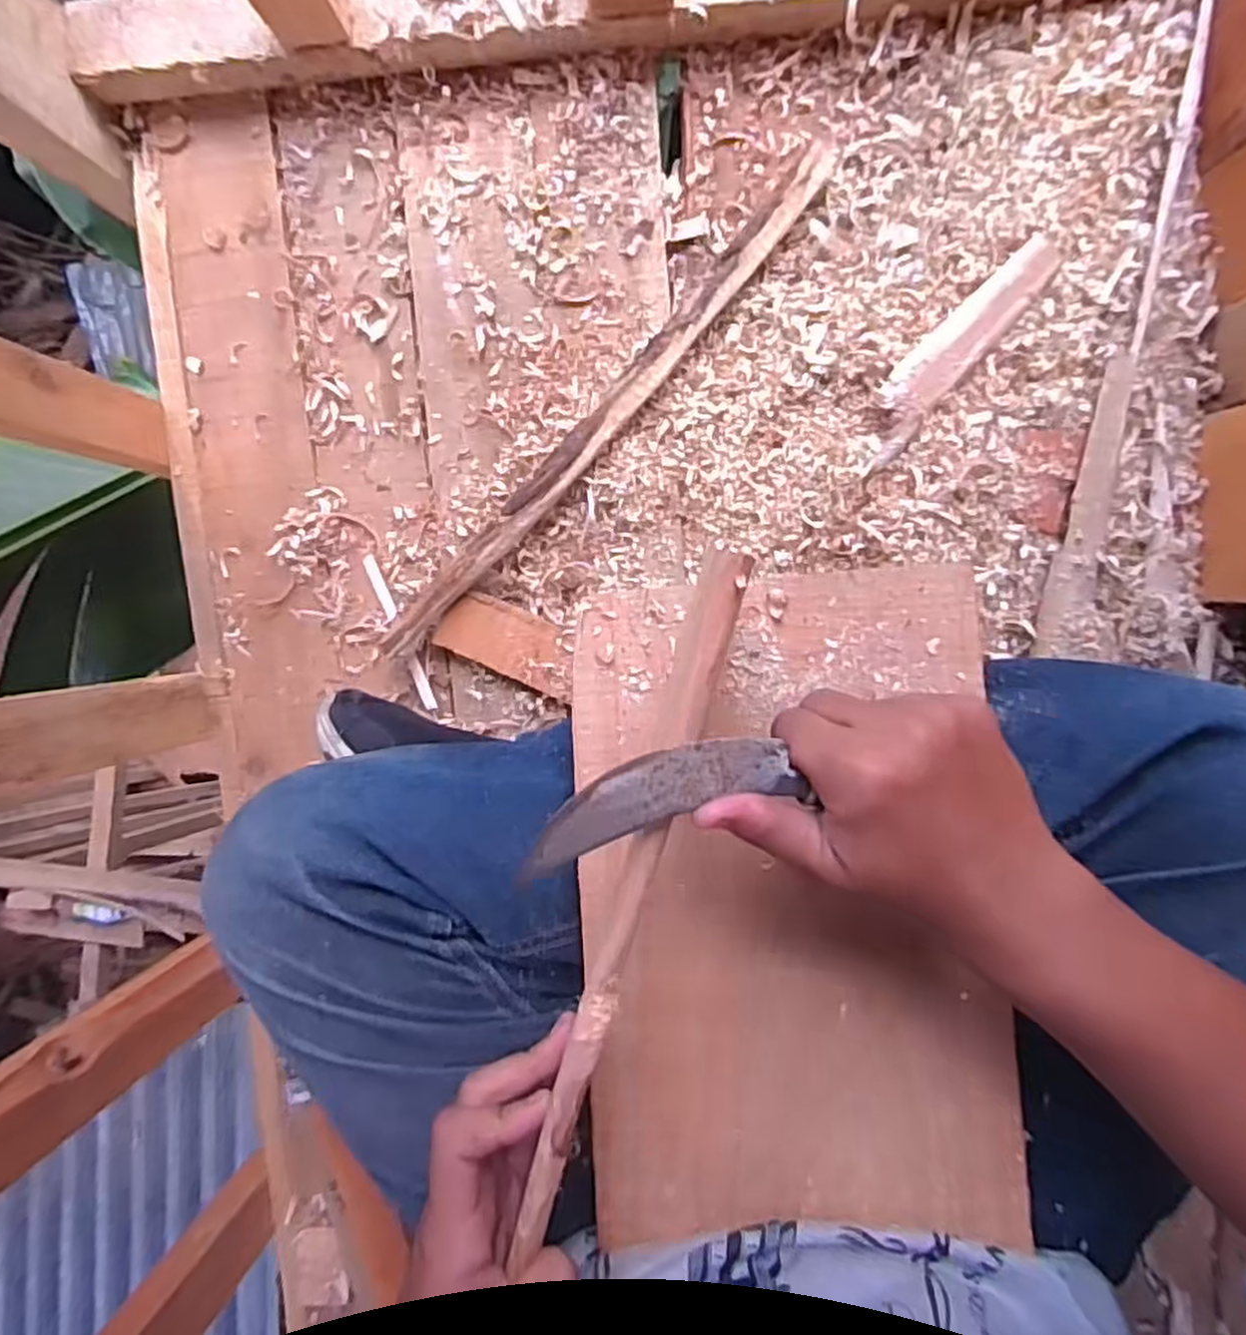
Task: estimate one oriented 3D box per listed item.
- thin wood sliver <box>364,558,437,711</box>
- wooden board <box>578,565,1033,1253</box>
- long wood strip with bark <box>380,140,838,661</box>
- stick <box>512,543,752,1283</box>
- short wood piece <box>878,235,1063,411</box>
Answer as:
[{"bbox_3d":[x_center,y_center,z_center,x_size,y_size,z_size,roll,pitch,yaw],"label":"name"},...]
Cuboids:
[{"bbox_3d":[-0.164,-0.025,0.578,0.010,0.004,0.121,-23,93,9],"label":"thin wood sliver"},{"bbox_3d":[0.078,0.111,0.378,0.195,0.009,0.308,-4,86,9],"label":"wooden board"},{"bbox_3d":[-0.015,-0.169,0.534,0.029,0.027,0.433,43,99,0],"label":"long wood strip with bark"},{"bbox_3d":[0.000,0.091,0.281,0.015,0.014,0.269,17,99,5],"label":"stick"},{"bbox_3d":[0.227,-0.220,0.509,0.035,0.011,0.132,45,98,1],"label":"short wood piece"}]

